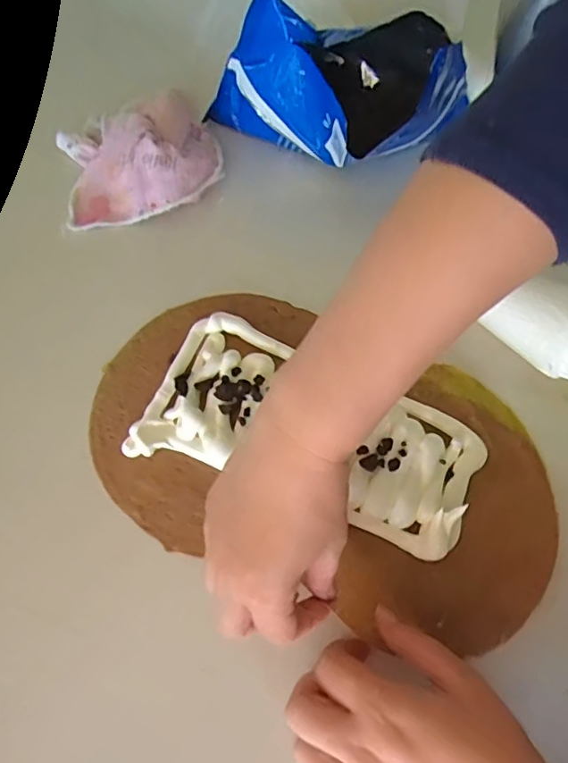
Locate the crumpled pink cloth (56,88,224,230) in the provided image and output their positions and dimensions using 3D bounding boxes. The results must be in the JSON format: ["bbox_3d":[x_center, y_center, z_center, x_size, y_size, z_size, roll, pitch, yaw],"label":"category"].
[{"bbox_3d":[-0.130,-0.209,0.497,0.140,0.044,0.132,-12,66,-5],"label":"crumpled pink cloth"}]

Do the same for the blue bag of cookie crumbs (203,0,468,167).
[{"bbox_3d":[0.048,-0.268,0.480,0.182,0.108,0.140,35,70,15],"label":"blue bag of cookie crumbs"}]

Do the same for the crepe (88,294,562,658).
[{"bbox_3d":[0.022,0.046,0.393,0.332,0.024,0.198,22,67,12],"label":"crepe"}]

